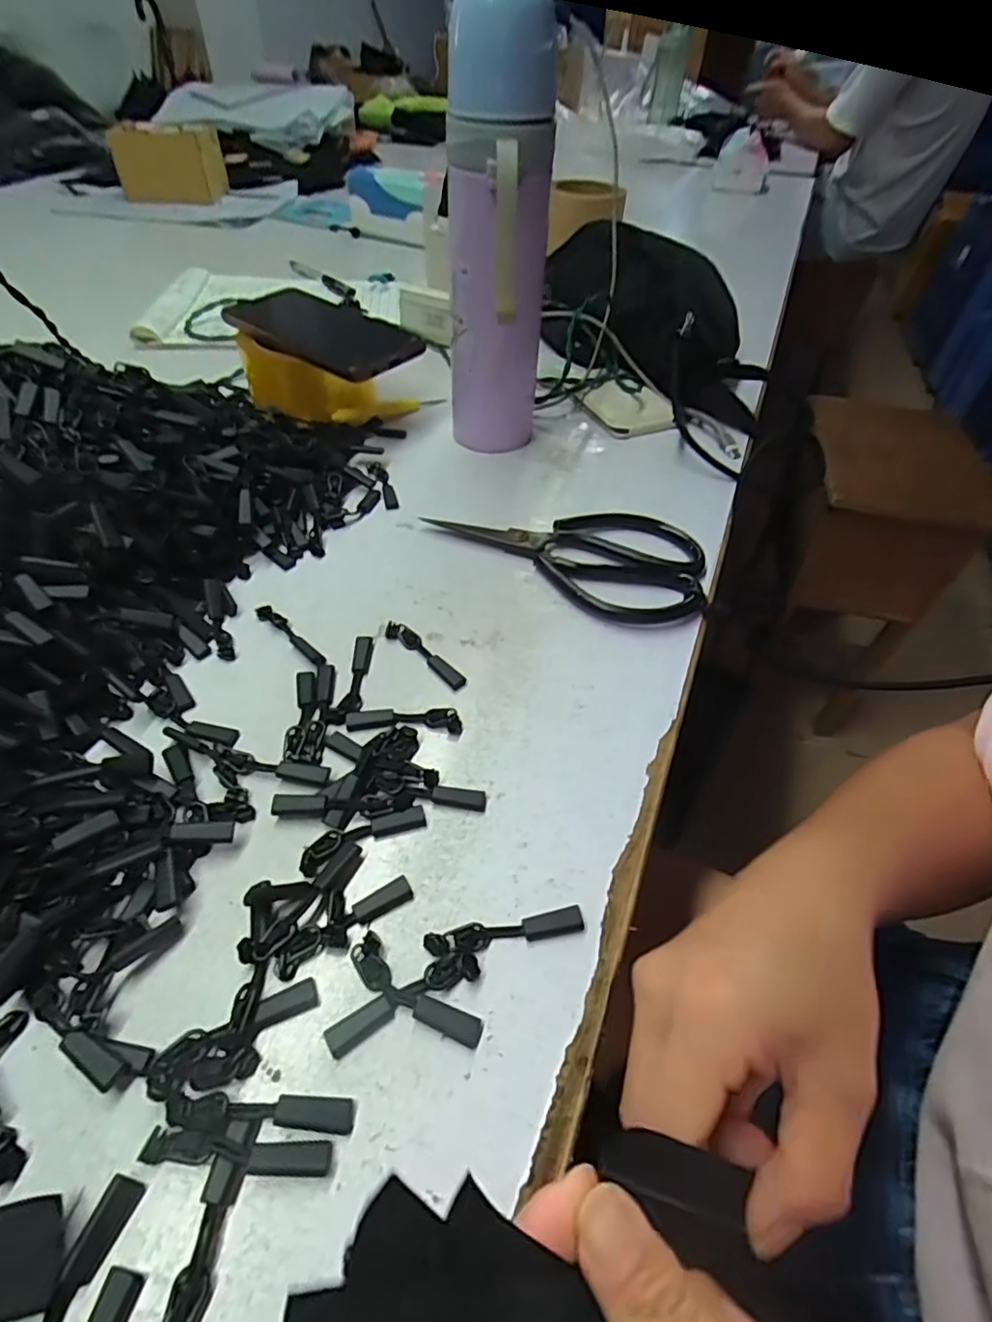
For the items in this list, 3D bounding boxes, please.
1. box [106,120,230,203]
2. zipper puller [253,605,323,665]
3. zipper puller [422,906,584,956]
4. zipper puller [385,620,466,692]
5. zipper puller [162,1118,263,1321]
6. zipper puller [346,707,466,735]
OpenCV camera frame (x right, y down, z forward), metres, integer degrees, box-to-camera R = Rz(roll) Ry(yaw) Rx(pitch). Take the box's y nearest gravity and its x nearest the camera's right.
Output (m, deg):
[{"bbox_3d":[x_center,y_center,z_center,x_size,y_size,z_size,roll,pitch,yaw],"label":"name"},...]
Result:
[{"bbox_3d":[-0.493,-0.746,0.888,0.144,0.082,0.079,10,50,6],"label":"box"},{"bbox_3d":[-0.114,-0.016,0.330,0.059,0.004,0.010,34,56,24],"label":"zipper puller"},{"bbox_3d":[0.004,0.106,0.233,0.062,0.005,0.010,-7,50,-8],"label":"zipper puller"},{"bbox_3d":[-0.038,-0.004,0.325,0.058,0.006,0.011,36,57,25],"label":"zipper puller"},{"bbox_3d":[-0.084,0.167,0.173,0.013,0.006,0.053,12,50,8],"label":"zipper puller"},{"bbox_3d":[-0.046,0.029,0.295,0.056,0.005,0.012,1,49,-2],"label":"zipper puller"}]

